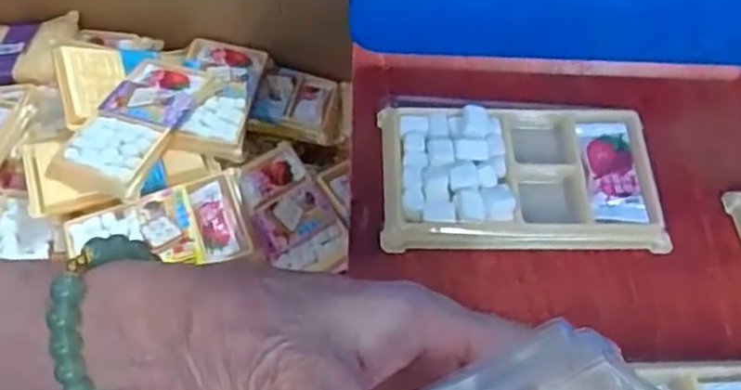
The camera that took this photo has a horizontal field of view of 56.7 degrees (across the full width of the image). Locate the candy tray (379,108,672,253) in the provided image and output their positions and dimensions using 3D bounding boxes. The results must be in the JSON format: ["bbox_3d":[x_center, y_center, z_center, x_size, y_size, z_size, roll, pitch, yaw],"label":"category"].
[{"bbox_3d":[0.073,-0.009,0.337,0.133,0.018,0.078,0,62,-3],"label":"candy tray"}]

